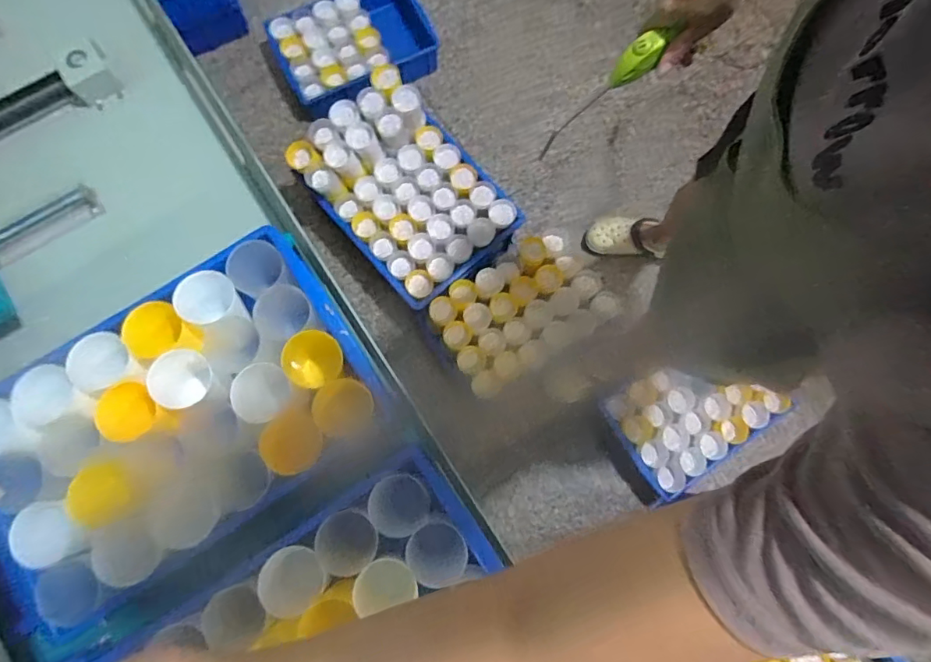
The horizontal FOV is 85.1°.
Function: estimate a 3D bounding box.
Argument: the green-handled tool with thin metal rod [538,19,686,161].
[{"bbox_3d":[0.150,-0.263,0.559,0.182,0.031,0.025,-38,81,27],"label":"green-handled tool with thin metal rod"}]

